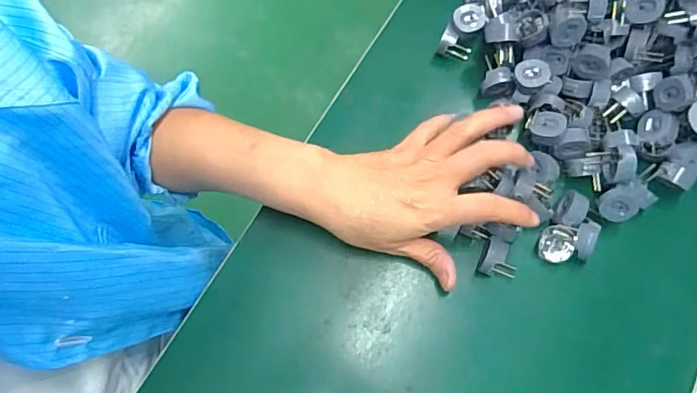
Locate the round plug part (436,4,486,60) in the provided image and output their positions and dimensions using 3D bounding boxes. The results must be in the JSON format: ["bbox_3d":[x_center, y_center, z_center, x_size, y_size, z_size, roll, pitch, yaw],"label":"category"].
[{"bbox_3d":[0.101,-0.145,0.430,0.027,0.031,0.038,28,73,9],"label":"round plug part"}]

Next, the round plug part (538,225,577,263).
[{"bbox_3d":[0.161,0.038,0.381,0.023,0.022,0.027,8,71,2],"label":"round plug part"}]

